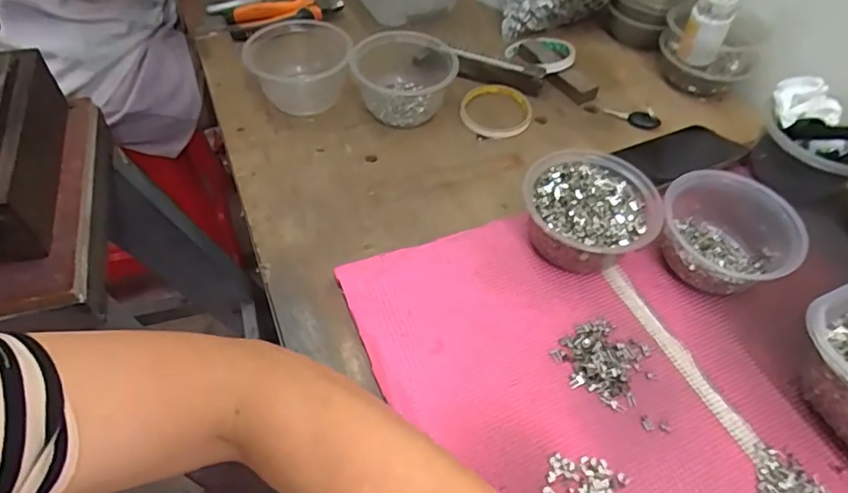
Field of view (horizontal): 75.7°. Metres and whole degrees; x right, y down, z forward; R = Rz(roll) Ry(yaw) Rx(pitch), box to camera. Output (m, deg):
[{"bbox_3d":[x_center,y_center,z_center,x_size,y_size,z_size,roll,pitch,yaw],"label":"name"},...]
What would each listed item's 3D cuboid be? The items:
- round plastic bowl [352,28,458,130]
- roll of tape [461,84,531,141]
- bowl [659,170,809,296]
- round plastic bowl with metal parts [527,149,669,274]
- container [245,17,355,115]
[{"bbox_3d":[-0.023,-0.200,0.625,0.111,0.064,0.121,0,51,-1],"label":"round plastic bowl"},{"bbox_3d":[0.084,-0.159,0.637,0.083,0.008,0.088,1,51,-1],"label":"roll of tape"},{"bbox_3d":[0.258,-0.005,0.474,0.108,0.069,0.091,25,55,18],"label":"bowl"},{"bbox_3d":[0.148,-0.029,0.491,0.111,0.064,0.112,1,51,-1],"label":"round plastic bowl with metal parts"},{"bbox_3d":[-0.142,-0.206,0.624,0.110,0.067,0.109,1,51,-1],"label":"container"}]

